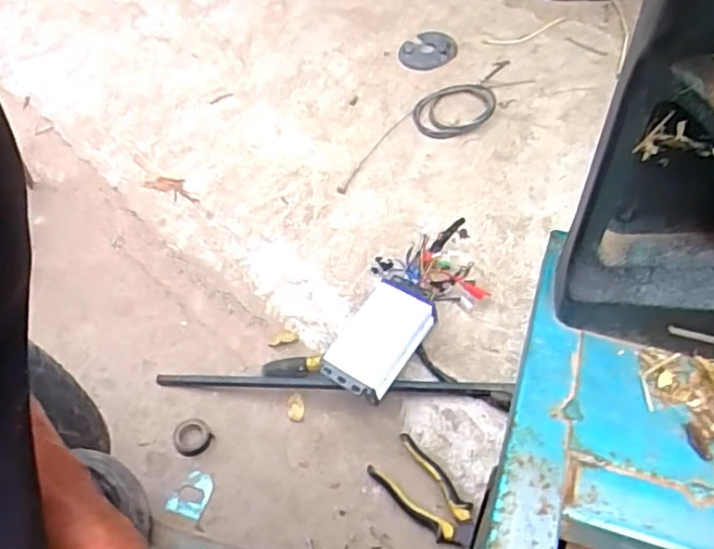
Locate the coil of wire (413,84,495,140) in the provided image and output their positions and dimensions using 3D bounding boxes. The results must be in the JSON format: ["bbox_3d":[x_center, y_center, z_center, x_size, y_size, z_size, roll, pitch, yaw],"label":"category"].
[{"bbox_3d":[0.180,-0.307,1.149,0.142,0.028,0.146,-2,49,2],"label":"coil of wire"}]

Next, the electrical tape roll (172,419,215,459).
[{"bbox_3d":[-0.230,0.227,0.862,0.053,0.016,0.049,-2,49,2],"label":"electrical tape roll"}]

